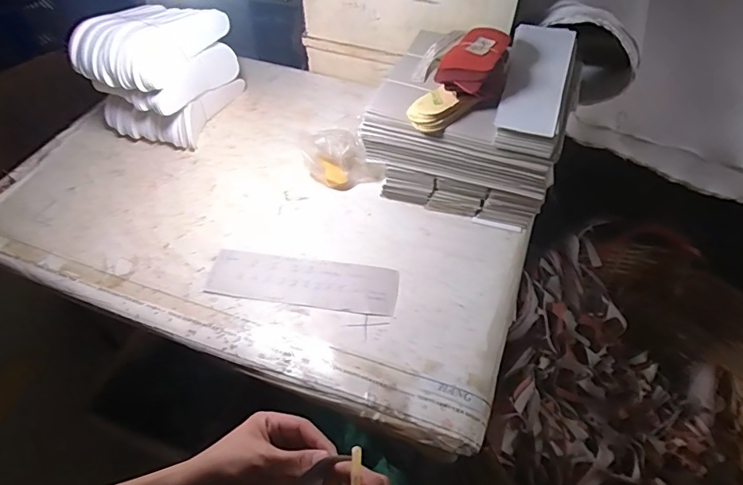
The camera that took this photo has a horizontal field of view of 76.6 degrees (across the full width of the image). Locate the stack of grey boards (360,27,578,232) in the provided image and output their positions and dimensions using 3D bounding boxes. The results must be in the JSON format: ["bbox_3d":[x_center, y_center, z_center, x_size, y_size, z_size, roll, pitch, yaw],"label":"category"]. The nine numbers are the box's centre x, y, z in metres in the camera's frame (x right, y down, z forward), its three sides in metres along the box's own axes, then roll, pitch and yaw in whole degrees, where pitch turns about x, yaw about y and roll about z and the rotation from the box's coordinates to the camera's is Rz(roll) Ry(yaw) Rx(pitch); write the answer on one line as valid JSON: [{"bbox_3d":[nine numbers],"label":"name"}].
[{"bbox_3d":[0.186,-0.240,0.891,0.323,0.217,0.300,18,55,13],"label":"stack of grey boards"}]

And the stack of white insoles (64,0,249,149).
[{"bbox_3d":[-0.446,-0.365,1.004,0.216,0.211,0.226,20,55,14],"label":"stack of white insoles"}]

